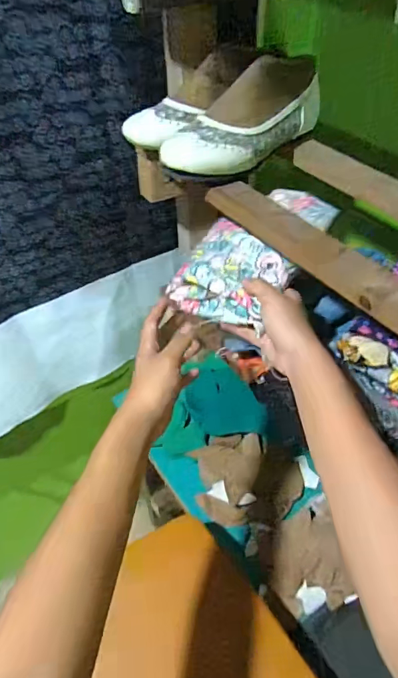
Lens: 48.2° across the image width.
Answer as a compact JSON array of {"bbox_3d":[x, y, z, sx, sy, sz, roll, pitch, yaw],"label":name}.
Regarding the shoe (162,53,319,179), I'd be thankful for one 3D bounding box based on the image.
[{"bbox_3d":[0.056,-0.254,0.500,0.069,0.081,0.234,31,54,25],"label":"shoe"}]

